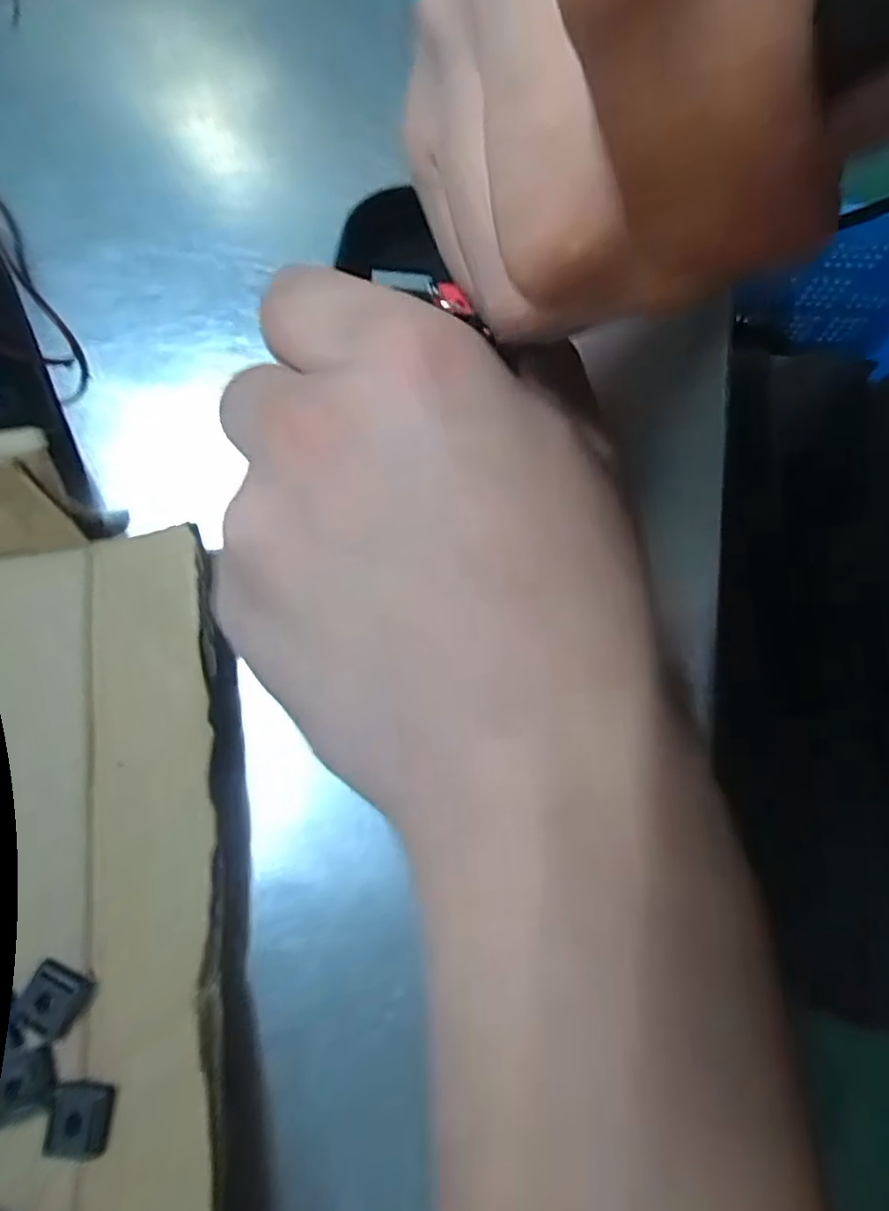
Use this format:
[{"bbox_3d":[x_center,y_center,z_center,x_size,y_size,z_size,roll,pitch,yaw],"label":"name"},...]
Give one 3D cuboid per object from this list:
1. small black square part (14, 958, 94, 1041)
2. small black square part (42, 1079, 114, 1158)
[{"bbox_3d":[-0.093,0.093,0.146,0.014,0.004,0.015,28,78,7],"label":"small black square part"},{"bbox_3d":[-0.082,0.115,0.140,0.013,0.005,0.013,-2,76,0],"label":"small black square part"}]

